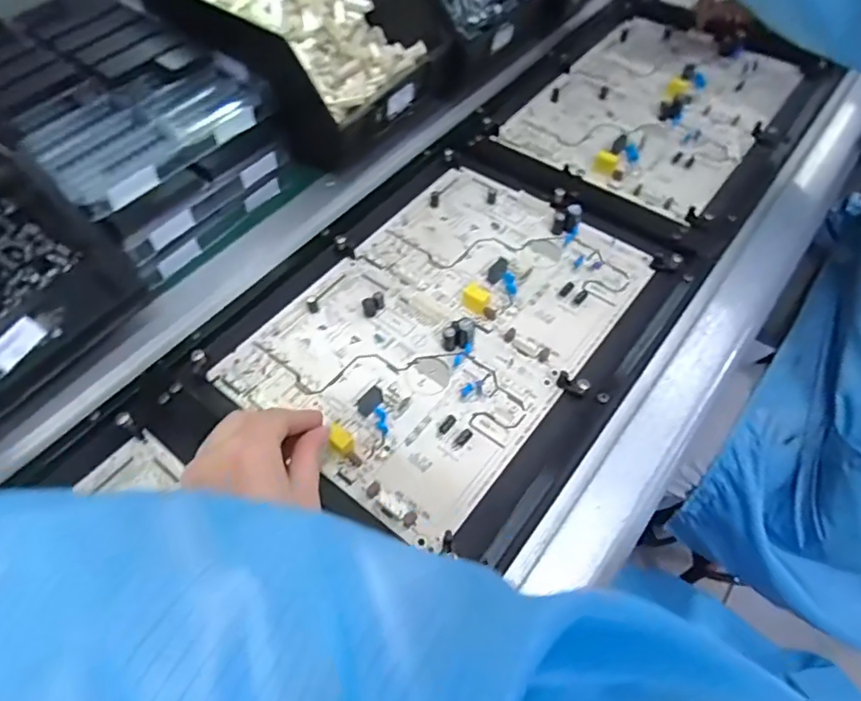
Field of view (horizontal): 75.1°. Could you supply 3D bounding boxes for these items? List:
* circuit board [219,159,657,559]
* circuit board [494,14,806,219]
[{"bbox_3d":[0.008,-0.028,0.408,0.196,0.014,0.279,32,62,21],"label":"circuit board"},{"bbox_3d":[0.226,-0.253,0.559,0.199,0.012,0.283,32,62,21],"label":"circuit board"}]

